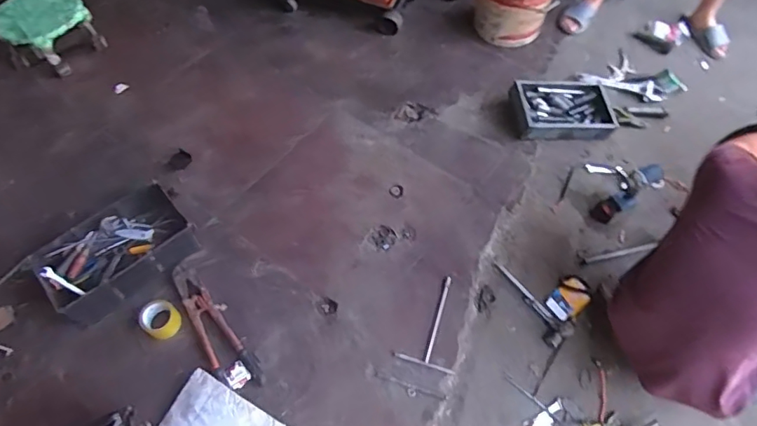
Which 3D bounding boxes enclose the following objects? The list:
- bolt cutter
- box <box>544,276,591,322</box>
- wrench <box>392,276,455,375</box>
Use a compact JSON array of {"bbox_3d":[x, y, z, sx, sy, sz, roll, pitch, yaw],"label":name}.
[{"bbox_3d":[-0.476,0.311,1.420,0.106,0.038,0.420,-35,65,-20],"label":"bolt cutter"},{"bbox_3d":[0.568,0.255,1.511,0.147,0.021,0.093,-39,69,-21],"label":"box"},{"bbox_3d":[0.163,0.299,1.420,0.161,0.018,0.268,18,62,8],"label":"wrench"}]

